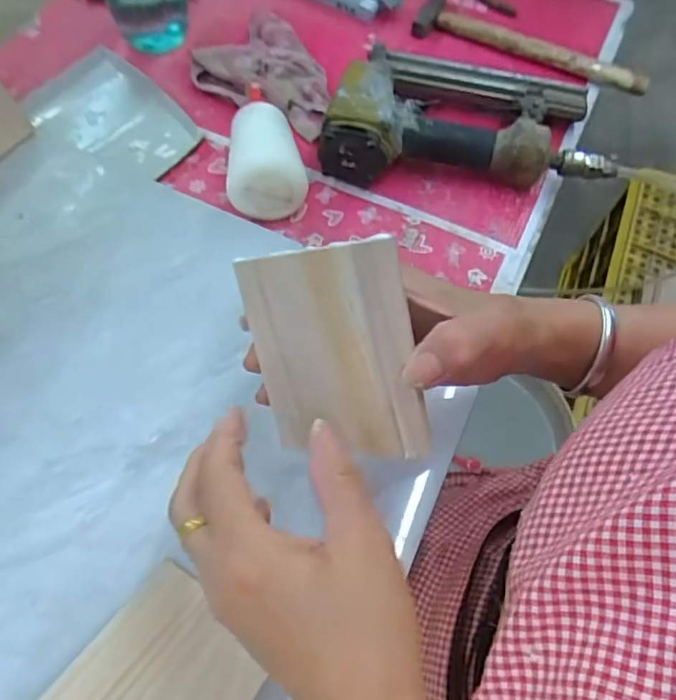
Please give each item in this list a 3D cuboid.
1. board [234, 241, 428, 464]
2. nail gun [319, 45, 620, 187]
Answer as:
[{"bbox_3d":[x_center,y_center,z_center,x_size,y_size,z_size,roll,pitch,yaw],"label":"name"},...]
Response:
[{"bbox_3d":[-0.003,0.002,0.284,0.086,0.107,0.005,-4,18,28],"label":"board"},{"bbox_3d":[0.113,-0.215,0.517,0.247,0.062,0.143,2,62,-3],"label":"nail gun"}]

